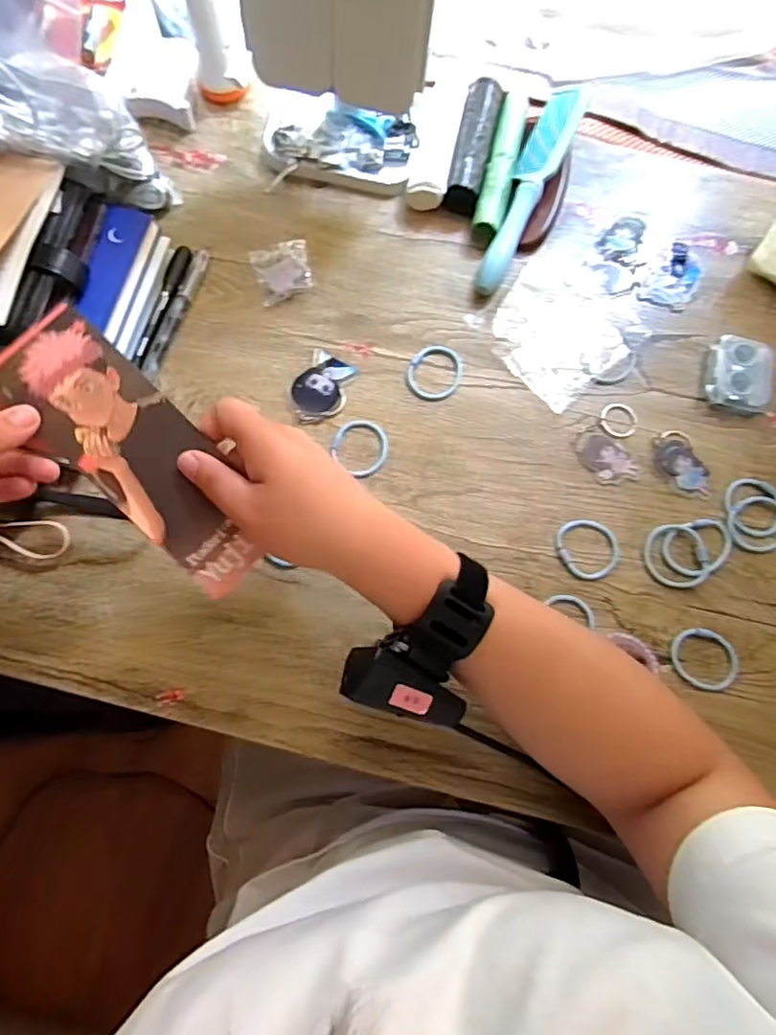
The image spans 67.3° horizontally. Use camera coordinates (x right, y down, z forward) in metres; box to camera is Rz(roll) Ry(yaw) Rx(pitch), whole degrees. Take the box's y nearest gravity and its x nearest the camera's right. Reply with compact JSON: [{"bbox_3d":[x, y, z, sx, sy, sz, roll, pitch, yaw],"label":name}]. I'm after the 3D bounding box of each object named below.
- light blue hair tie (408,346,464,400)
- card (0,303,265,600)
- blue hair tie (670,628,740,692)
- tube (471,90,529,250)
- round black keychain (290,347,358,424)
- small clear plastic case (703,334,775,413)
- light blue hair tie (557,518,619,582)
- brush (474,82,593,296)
[{"bbox_3d":[0.040,-0.122,0.488,0.044,0.004,0.053,19,75,3],"label":"light blue hair tie"},{"bbox_3d":[-0.141,-0.035,0.341,0.175,0.008,0.067,44,82,-13],"label":"card"},{"bbox_3d":[0.239,0.107,0.439,0.049,0.006,0.045,1,75,-2],"label":"blue hair tie"},{"bbox_3d":[0.104,-0.321,0.533,0.025,0.027,0.171,14,75,2],"label":"tube"},{"bbox_3d":[-0.055,-0.107,0.481,0.043,0.008,0.064,23,75,4],"label":"round black keychain"},{"bbox_3d":[0.297,-0.121,0.490,0.057,0.024,0.061,14,75,2],"label":"small clear plastic case"},{"bbox_3d":[0.157,0.024,0.456,0.047,0.007,0.049,1,77,-3],"label":"light blue hair tie"},{"bbox_3d":[0.124,-0.292,0.517,0.040,0.039,0.210,24,75,4],"label":"brush"}]

